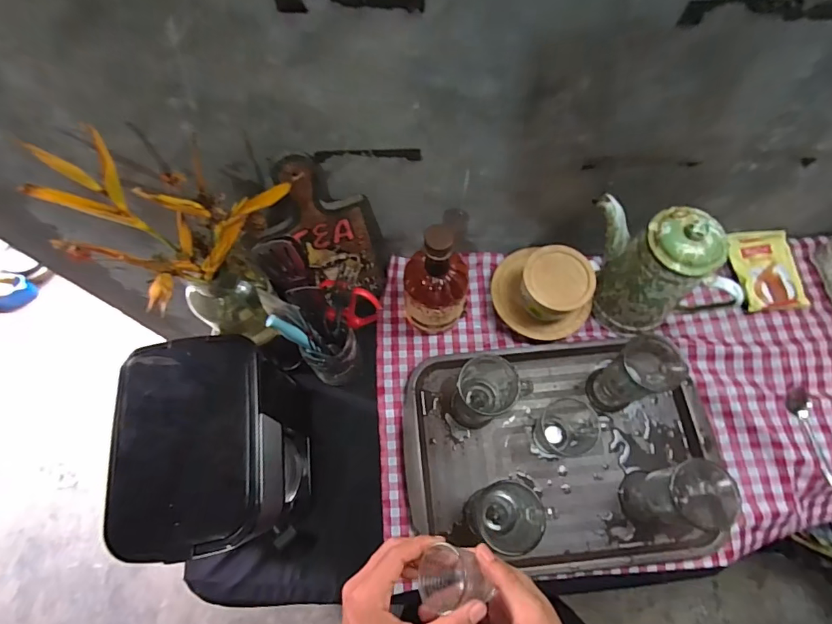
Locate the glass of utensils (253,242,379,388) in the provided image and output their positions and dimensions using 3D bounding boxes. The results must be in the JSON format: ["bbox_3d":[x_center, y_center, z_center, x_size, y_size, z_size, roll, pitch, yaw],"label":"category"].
[{"bbox_3d":[-0.117,0.022,0.567,0.128,0.262,0.073,21,70,8],"label":"glass of utensils"}]

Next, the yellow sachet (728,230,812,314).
[{"bbox_3d":[0.545,-0.068,0.700,0.103,0.026,0.130,-6,69,-3],"label":"yellow sachet"}]

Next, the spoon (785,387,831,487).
[{"bbox_3d":[0.555,0.170,0.623,0.034,0.017,0.133,-9,69,-4],"label":"spoon"}]

